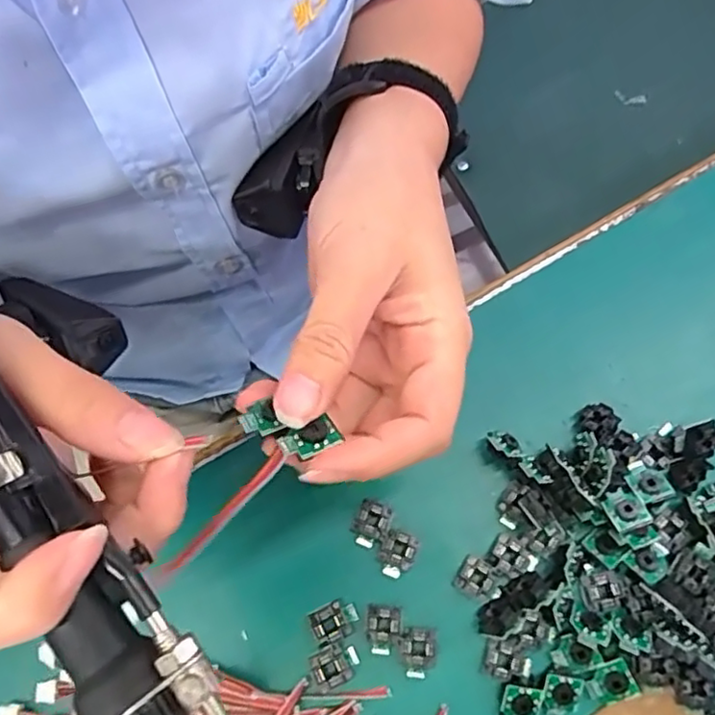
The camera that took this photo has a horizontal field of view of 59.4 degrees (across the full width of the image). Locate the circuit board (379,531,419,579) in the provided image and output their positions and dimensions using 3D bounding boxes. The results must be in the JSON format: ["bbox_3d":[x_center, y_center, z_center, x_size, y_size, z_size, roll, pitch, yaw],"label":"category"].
[{"bbox_3d":[0.016,0.081,0.257,0.015,0.007,0.018,25,74,9],"label":"circuit board"}]

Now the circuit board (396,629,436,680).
[{"bbox_3d":[0.023,0.116,0.245,0.014,0.007,0.018,0,72,1],"label":"circuit board"}]

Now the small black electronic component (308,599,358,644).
[{"bbox_3d":[-0.009,0.104,0.249,0.018,0.005,0.013,-22,73,-6],"label":"small black electronic component"}]

